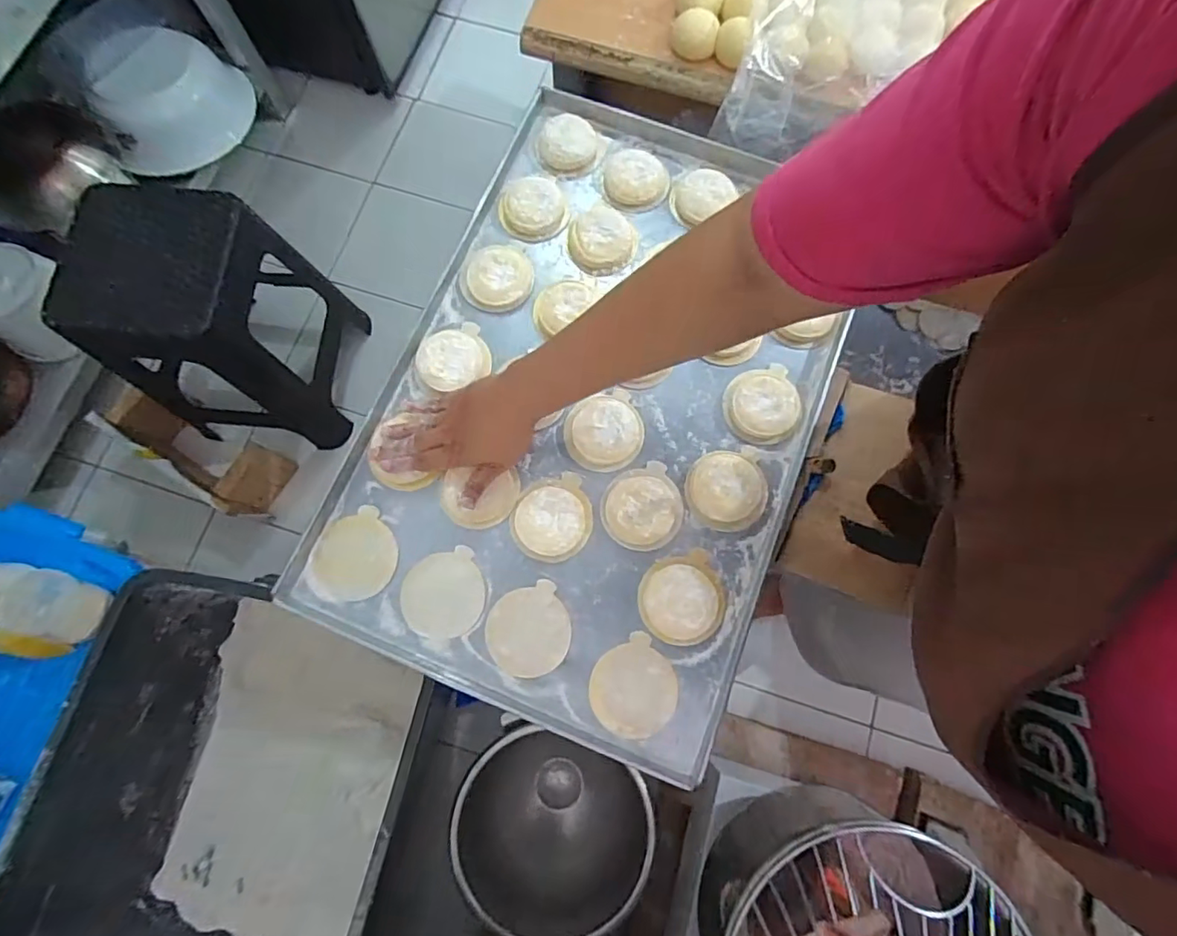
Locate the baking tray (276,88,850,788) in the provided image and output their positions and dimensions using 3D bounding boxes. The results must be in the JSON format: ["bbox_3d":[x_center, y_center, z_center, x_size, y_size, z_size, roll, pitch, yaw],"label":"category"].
[{"bbox_3d":[0.016,-0.081,0.568,0.406,0.026,0.608,22,77,5],"label":"baking tray"}]

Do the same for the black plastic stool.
[{"bbox_3d":[-0.696,-0.274,1.125,0.307,0.479,0.330,9,76,1],"label":"black plastic stool"}]

